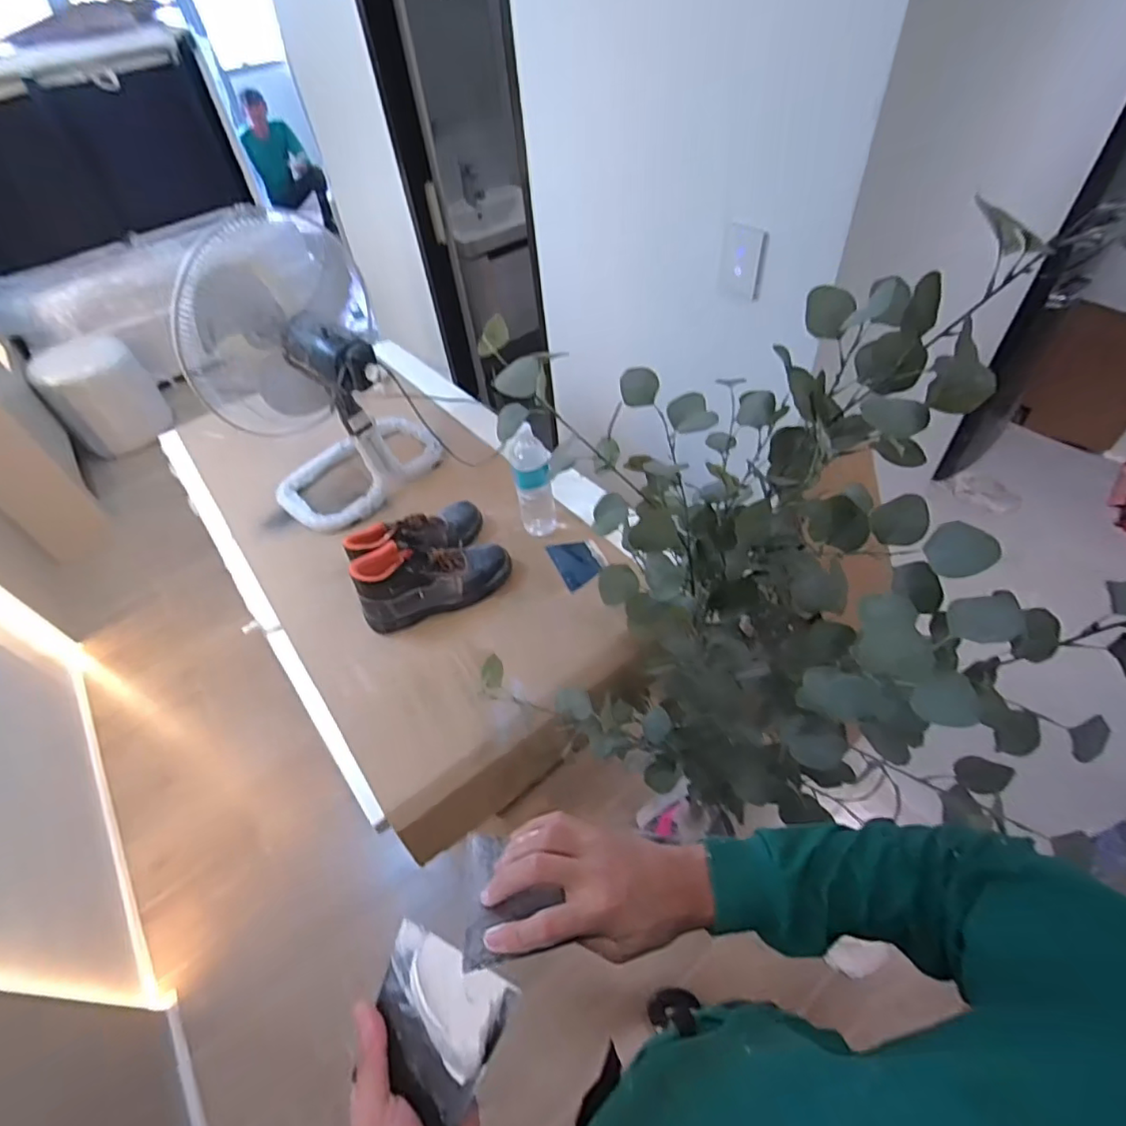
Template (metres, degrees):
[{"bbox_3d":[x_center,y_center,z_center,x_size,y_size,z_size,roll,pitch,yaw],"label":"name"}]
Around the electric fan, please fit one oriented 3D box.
[{"bbox_3d":[-0.521,-0.382,1.216,0.390,0.541,0.326,-21,50,-12],"label":"electric fan"}]

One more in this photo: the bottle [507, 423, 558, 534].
[{"bbox_3d":[-0.058,-0.158,1.146,0.073,0.247,0.057,-15,49,-6],"label":"bottle"}]

